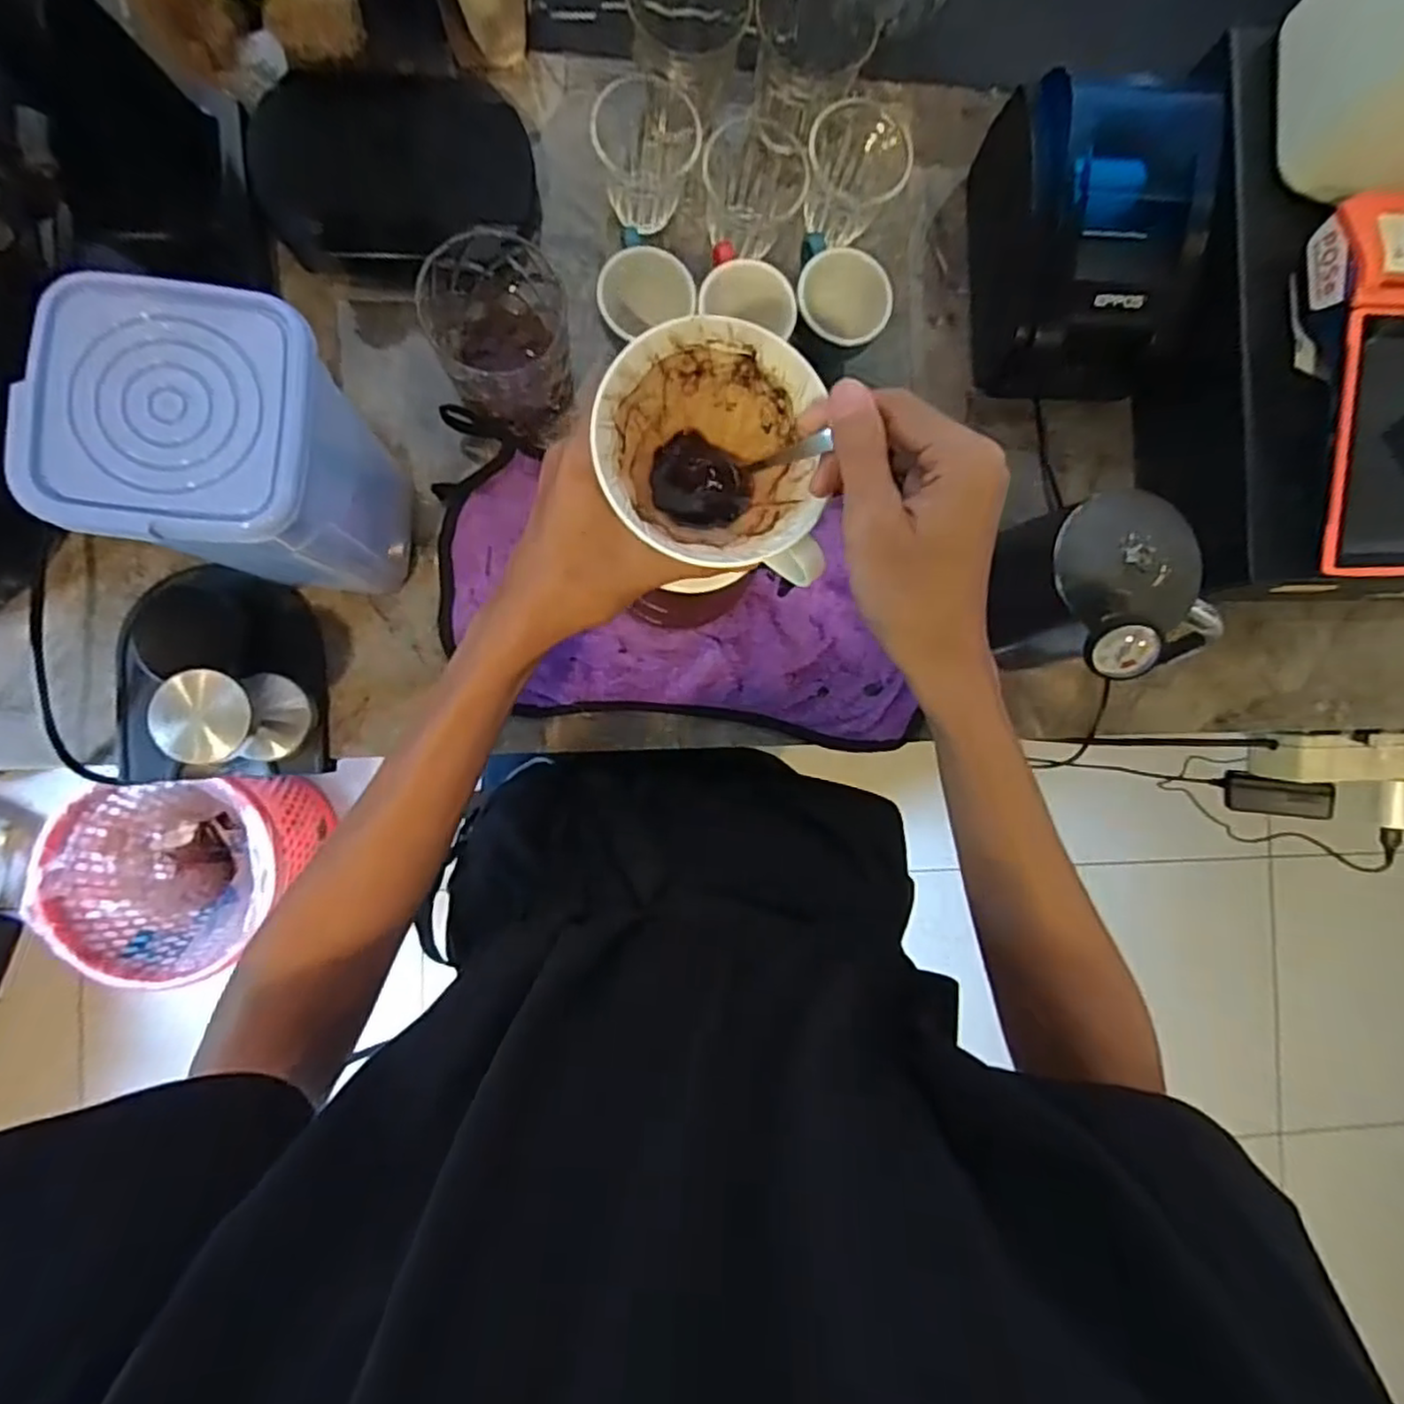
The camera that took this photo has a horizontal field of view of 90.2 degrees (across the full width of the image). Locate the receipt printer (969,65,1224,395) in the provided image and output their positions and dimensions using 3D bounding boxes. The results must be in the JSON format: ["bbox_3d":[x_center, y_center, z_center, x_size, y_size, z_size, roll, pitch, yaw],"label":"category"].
[{"bbox_3d":[0.269,-0.319,0.487,0.126,0.108,0.178,-1,89,-7],"label":"receipt printer"}]

